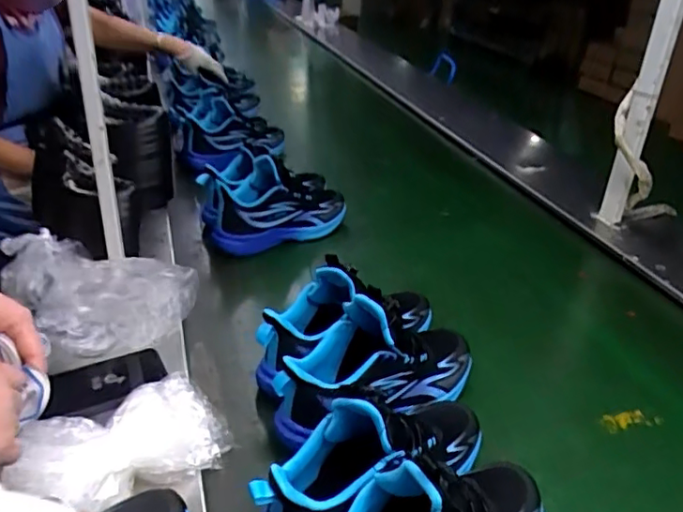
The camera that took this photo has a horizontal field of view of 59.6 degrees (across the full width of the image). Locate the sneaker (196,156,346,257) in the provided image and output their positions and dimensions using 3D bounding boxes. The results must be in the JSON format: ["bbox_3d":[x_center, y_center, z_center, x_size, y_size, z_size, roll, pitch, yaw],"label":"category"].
[{"bbox_3d":[-0.117,-0.103,1.096,0.269,0.141,0.134,-16,35,-16],"label":"sneaker"}]

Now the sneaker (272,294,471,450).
[{"bbox_3d":[0.046,0.121,0.706,0.266,0.146,0.095,-12,33,-28],"label":"sneaker"}]

